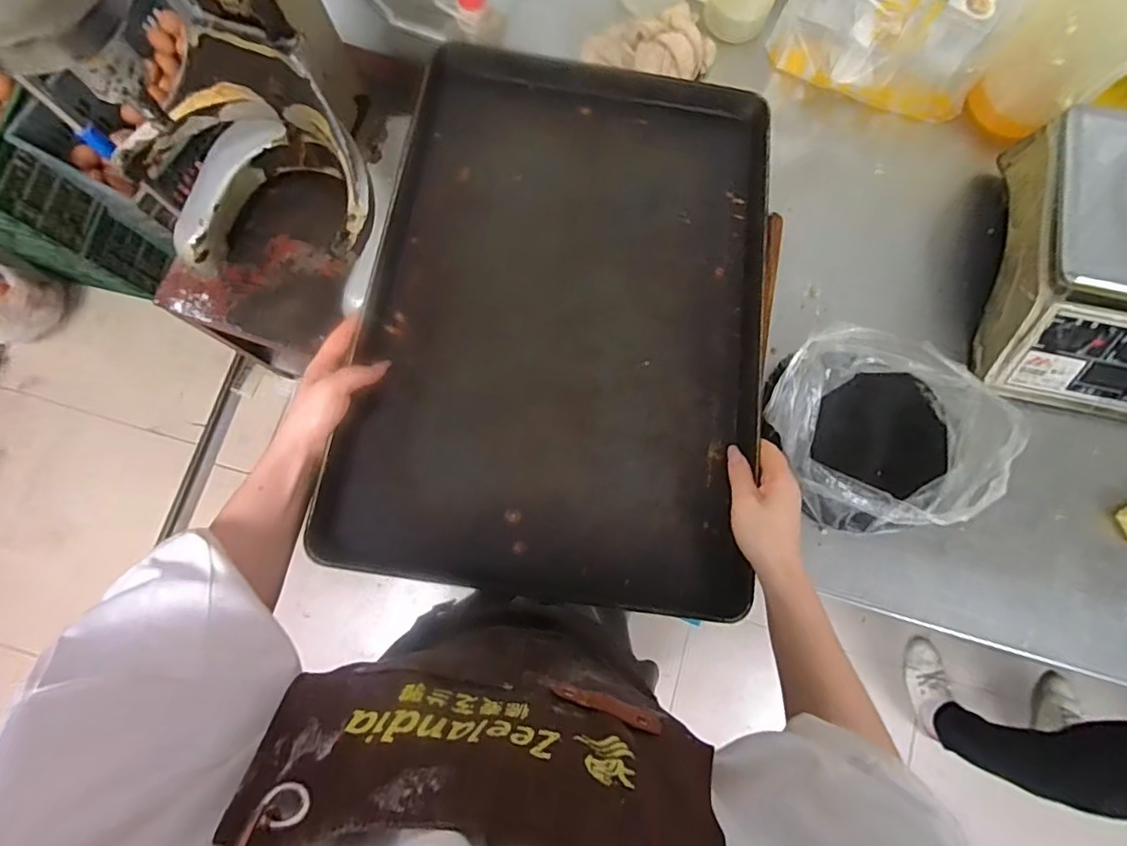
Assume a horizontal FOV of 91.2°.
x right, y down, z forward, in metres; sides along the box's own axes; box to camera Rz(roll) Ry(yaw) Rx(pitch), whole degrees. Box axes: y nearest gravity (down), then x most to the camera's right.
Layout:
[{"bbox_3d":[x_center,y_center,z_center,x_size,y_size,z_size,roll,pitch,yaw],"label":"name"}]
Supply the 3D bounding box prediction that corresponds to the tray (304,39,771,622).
[{"bbox_3d":[0.009,-0.132,0.583,0.397,0.029,0.600,8,73,-2],"label":"tray"}]

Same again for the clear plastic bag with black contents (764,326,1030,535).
[{"bbox_3d":[0.362,0.016,0.636,0.261,0.092,0.219,7,79,0],"label":"clear plastic bag with black contents"}]

